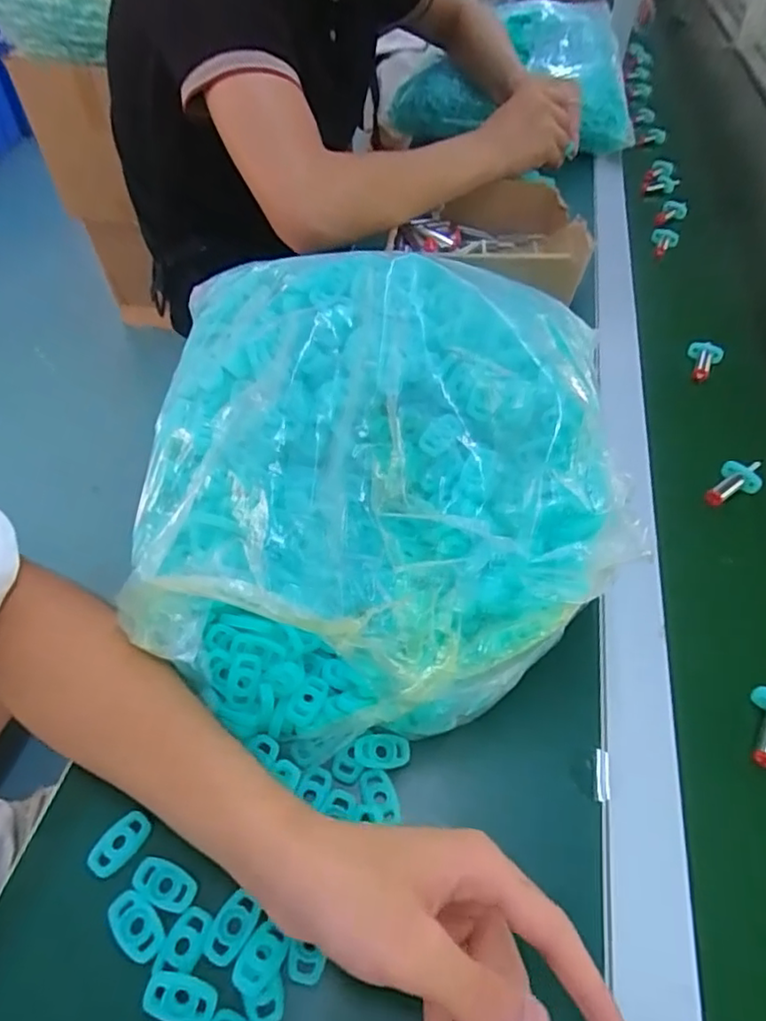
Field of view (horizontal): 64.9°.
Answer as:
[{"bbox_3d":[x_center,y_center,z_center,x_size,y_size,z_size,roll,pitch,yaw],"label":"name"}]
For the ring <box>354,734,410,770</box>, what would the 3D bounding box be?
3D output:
[{"bbox_3d":[0.000,0.138,0.345,0.031,0.007,0.018,3,49,3],"label":"ring"}]

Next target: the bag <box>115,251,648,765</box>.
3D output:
[{"bbox_3d":[-0.013,-0.031,0.399,0.275,0.128,0.326,2,49,2],"label":"bag"}]

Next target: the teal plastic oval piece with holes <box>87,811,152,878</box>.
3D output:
[{"bbox_3d":[-0.138,0.175,0.316,0.018,0.007,0.031,33,57,25],"label":"teal plastic oval piece with holes"}]

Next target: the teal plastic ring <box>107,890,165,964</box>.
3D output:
[{"bbox_3d":[-0.120,0.200,0.291,0.033,0.004,0.019,32,56,25],"label":"teal plastic ring"}]

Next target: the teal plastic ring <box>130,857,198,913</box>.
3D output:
[{"bbox_3d":[-0.110,0.188,0.303,0.033,0.004,0.018,16,51,13],"label":"teal plastic ring"}]

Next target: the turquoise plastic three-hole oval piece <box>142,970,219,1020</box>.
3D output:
[{"bbox_3d":[-0.092,0.222,0.273,0.032,0.005,0.018,8,50,7],"label":"turquoise plastic three-hole oval piece"}]

